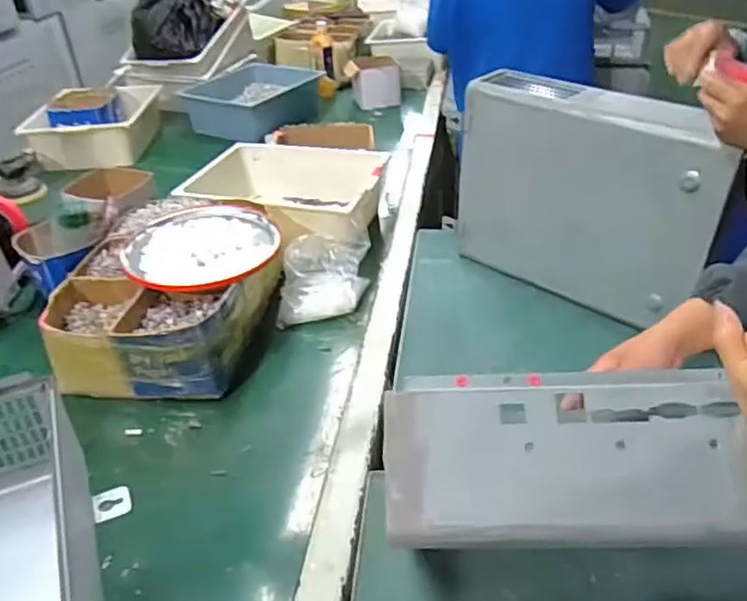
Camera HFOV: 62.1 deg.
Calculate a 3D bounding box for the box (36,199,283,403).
[{"bbox_3d":[-0.314,-0.014,0.983,0.294,0.139,0.361,-2,36,0],"label":"box"}]

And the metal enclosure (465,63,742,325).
[{"bbox_3d":[0.339,-0.164,0.994,0.409,0.315,0.116,25,44,32],"label":"metal enclosure"}]

